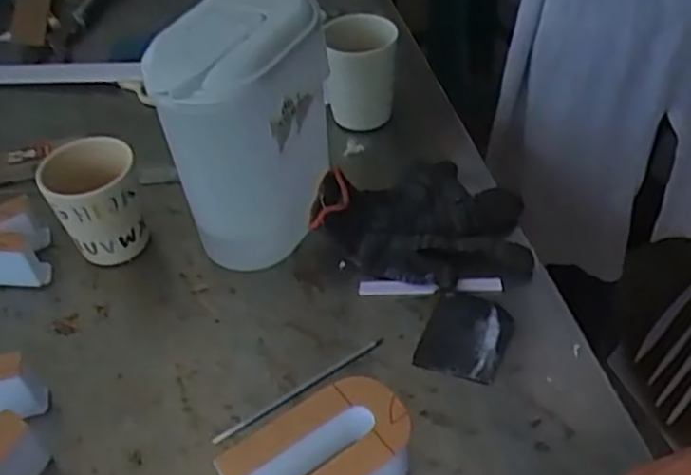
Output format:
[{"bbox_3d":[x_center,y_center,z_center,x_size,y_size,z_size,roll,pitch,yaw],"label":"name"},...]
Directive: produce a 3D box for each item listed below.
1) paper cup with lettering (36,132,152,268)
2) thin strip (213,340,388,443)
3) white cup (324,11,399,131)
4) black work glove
[{"bbox_3d":[-0.199,-0.028,0.578,0.068,0.094,0.065,-3,44,3],"label":"paper cup with lettering"},{"bbox_3d":[-0.030,0.103,0.493,0.134,0.006,0.007,-27,48,-21],"label":"thin strip"},{"bbox_3d":[0.016,-0.155,0.683,0.064,0.091,0.067,-3,44,3],"label":"white cup"},{"bbox_3d":[0.060,-0.022,0.585,0.169,0.045,0.141,-1,44,5],"label":"black work glove"}]

